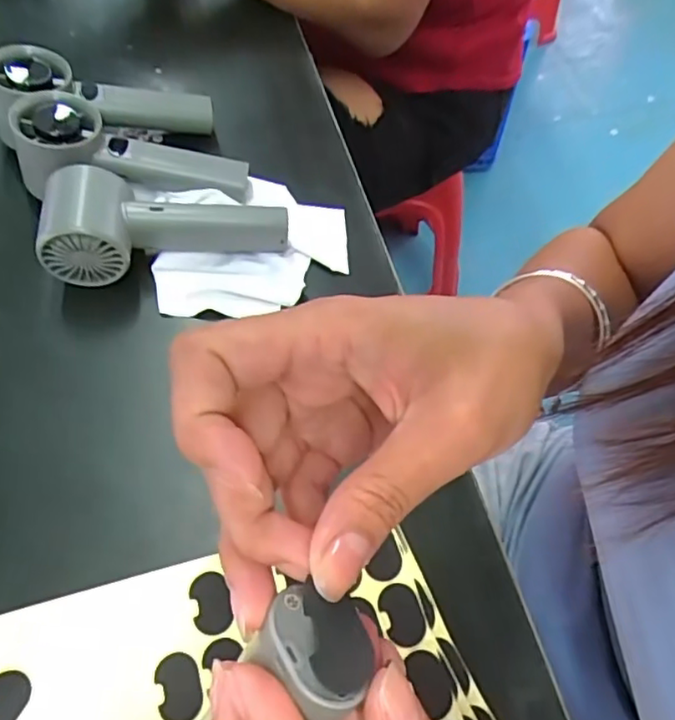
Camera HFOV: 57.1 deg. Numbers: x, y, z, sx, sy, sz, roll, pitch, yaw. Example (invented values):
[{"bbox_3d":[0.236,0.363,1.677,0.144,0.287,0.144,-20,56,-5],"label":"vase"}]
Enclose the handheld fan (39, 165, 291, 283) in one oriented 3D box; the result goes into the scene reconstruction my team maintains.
[{"bbox_3d":[-0.109,-0.085,0.401,0.148,0.051,0.054,-1,57,-2],"label":"handheld fan"}]

